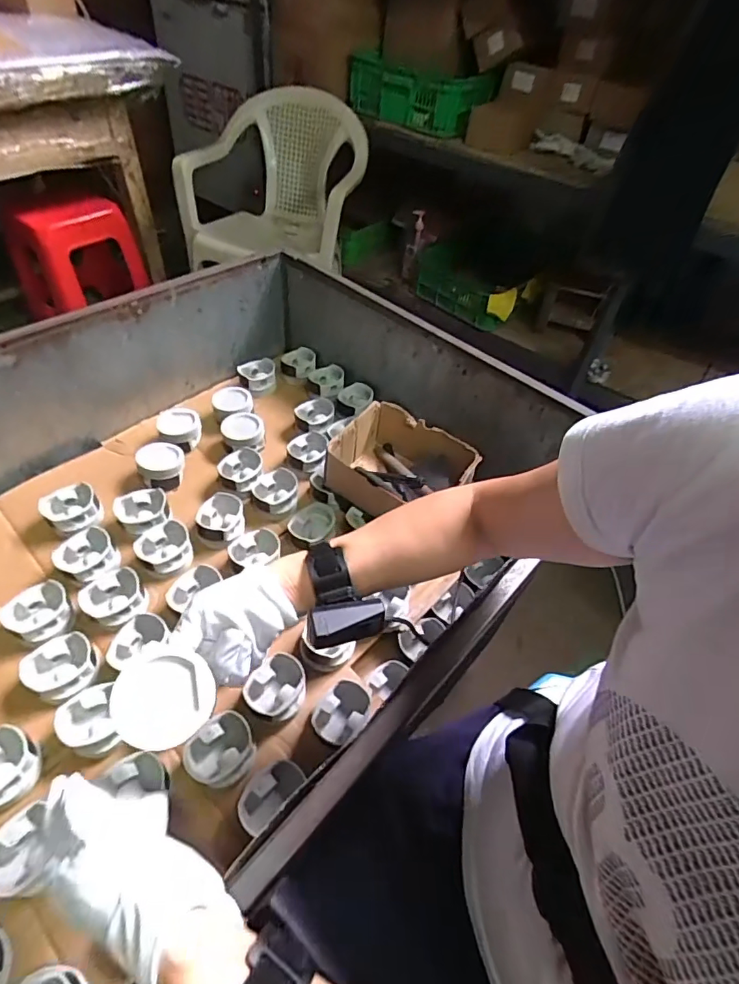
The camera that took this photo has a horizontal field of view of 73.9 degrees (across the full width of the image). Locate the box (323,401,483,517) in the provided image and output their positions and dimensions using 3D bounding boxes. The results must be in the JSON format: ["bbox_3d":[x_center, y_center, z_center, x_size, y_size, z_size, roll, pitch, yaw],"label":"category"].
[{"bbox_3d":[0.047,-0.037,0.806,0.212,0.097,0.171,28,52,17],"label":"box"}]

